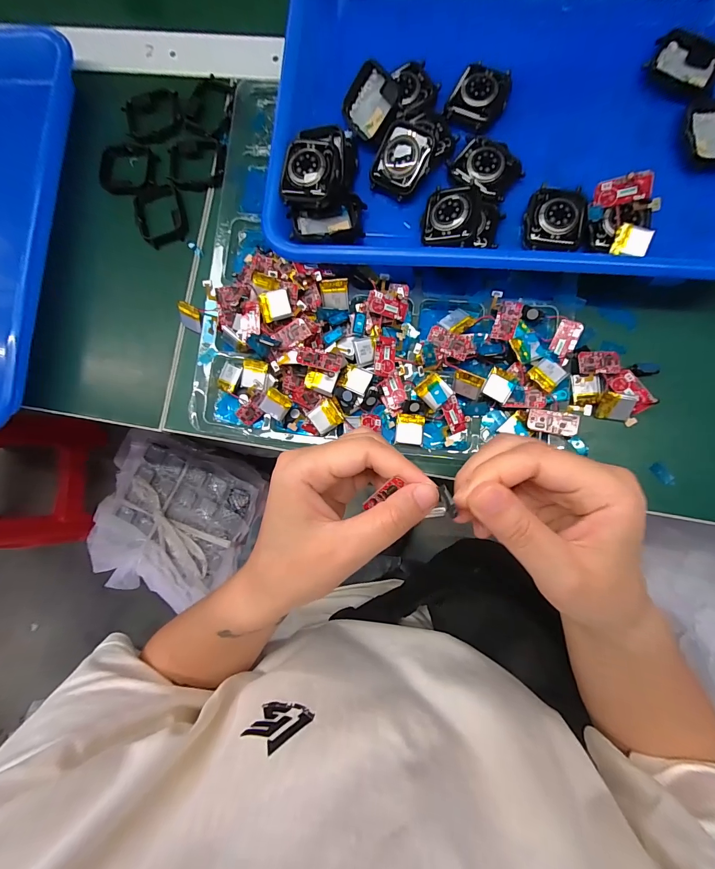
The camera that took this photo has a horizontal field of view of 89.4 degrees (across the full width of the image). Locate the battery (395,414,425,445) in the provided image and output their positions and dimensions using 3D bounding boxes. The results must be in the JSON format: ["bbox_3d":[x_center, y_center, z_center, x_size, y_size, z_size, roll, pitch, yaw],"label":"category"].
[{"bbox_3d":[0.036,-0.004,0.246,0.019,0.004,0.020,5,85,5],"label":"battery"}]

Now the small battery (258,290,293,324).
[{"bbox_3d":[-0.054,-0.085,0.239,0.020,0.006,0.017,-13,84,3],"label":"small battery"}]

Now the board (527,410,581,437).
[{"bbox_3d":[0.127,-0.008,0.235,0.030,0.004,0.014,11,85,18],"label":"board"}]

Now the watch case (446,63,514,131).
[{"bbox_3d":[0.085,-0.233,0.250,0.036,0.011,0.046,24,87,6],"label":"watch case"}]

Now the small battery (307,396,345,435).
[{"bbox_3d":[-0.021,-0.013,0.247,0.022,0.004,0.018,-35,83,1],"label":"small battery"}]

